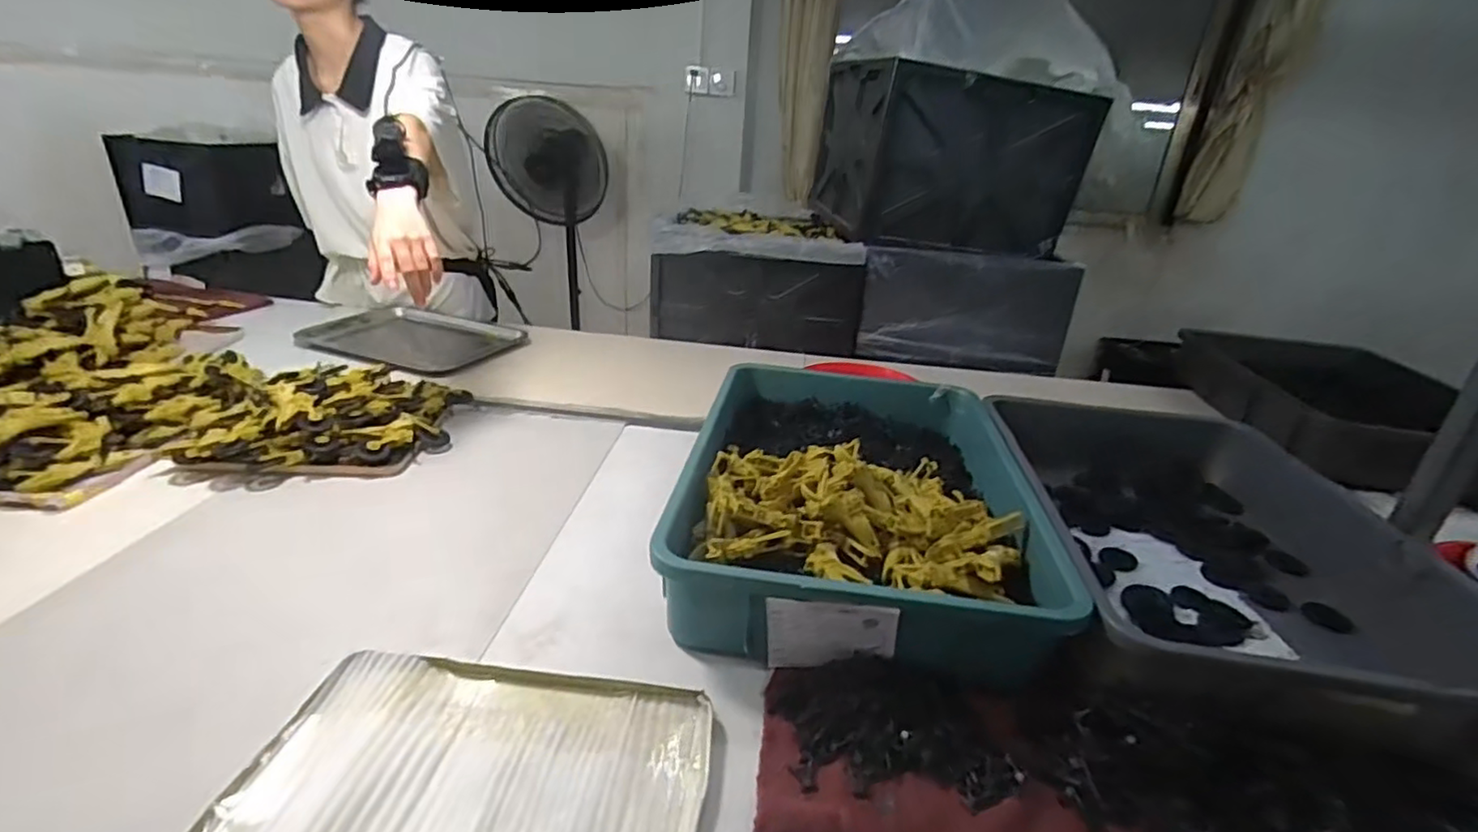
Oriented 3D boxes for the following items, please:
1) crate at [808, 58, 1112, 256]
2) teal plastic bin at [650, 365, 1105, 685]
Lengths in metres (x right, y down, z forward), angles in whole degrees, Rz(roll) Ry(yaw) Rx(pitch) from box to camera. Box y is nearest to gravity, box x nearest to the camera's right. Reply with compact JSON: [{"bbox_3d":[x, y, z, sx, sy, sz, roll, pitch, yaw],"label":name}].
[{"bbox_3d":[0.458,-0.589,1.500,0.476,0.327,0.461,-1,25,-11],"label":"crate"},{"bbox_3d":[0.137,0.078,0.766,0.361,0.097,0.526,7,24,6],"label":"teal plastic bin"}]

